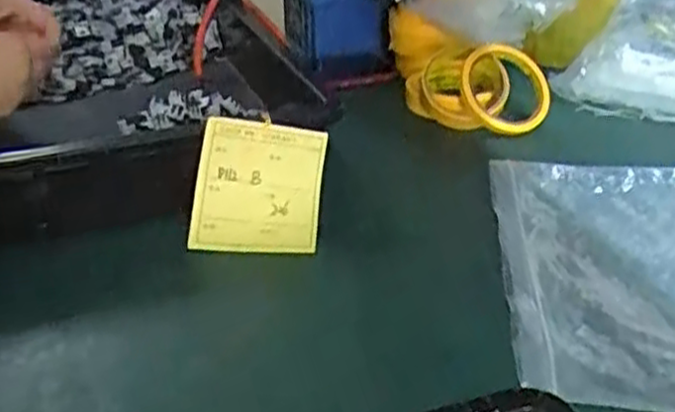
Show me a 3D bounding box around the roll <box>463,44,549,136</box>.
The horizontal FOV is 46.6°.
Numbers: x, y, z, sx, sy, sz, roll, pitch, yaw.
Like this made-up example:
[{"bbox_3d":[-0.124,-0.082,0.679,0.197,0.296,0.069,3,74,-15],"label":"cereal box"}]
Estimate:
[{"bbox_3d":[0.169,-0.117,0.790,0.095,0.023,0.103,7,67,-17],"label":"roll"}]

